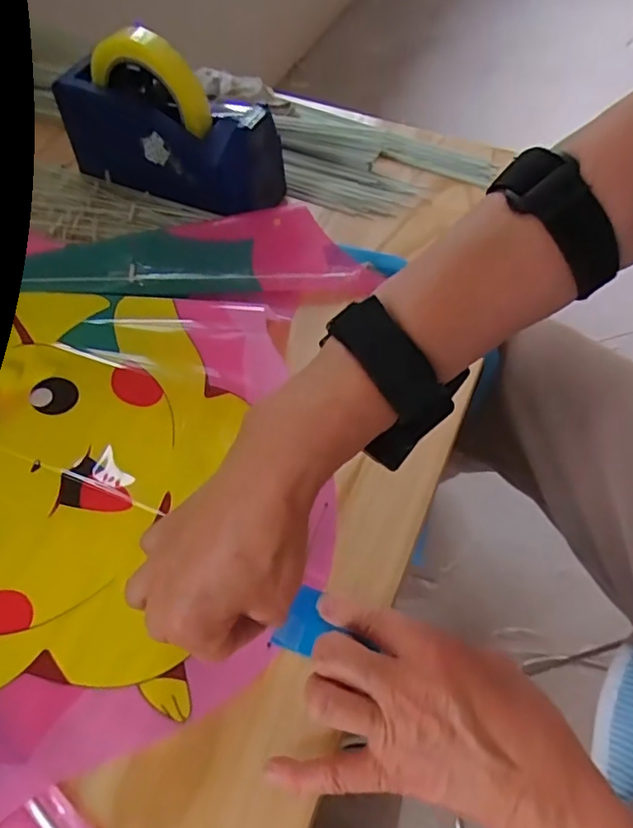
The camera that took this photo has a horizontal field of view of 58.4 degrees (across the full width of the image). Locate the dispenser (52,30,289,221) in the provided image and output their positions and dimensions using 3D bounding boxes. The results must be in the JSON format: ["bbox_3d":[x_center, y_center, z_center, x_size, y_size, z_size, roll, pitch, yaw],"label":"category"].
[{"bbox_3d":[-0.140,-0.262,0.508,0.205,0.121,0.064,15,60,10],"label":"dispenser"}]

